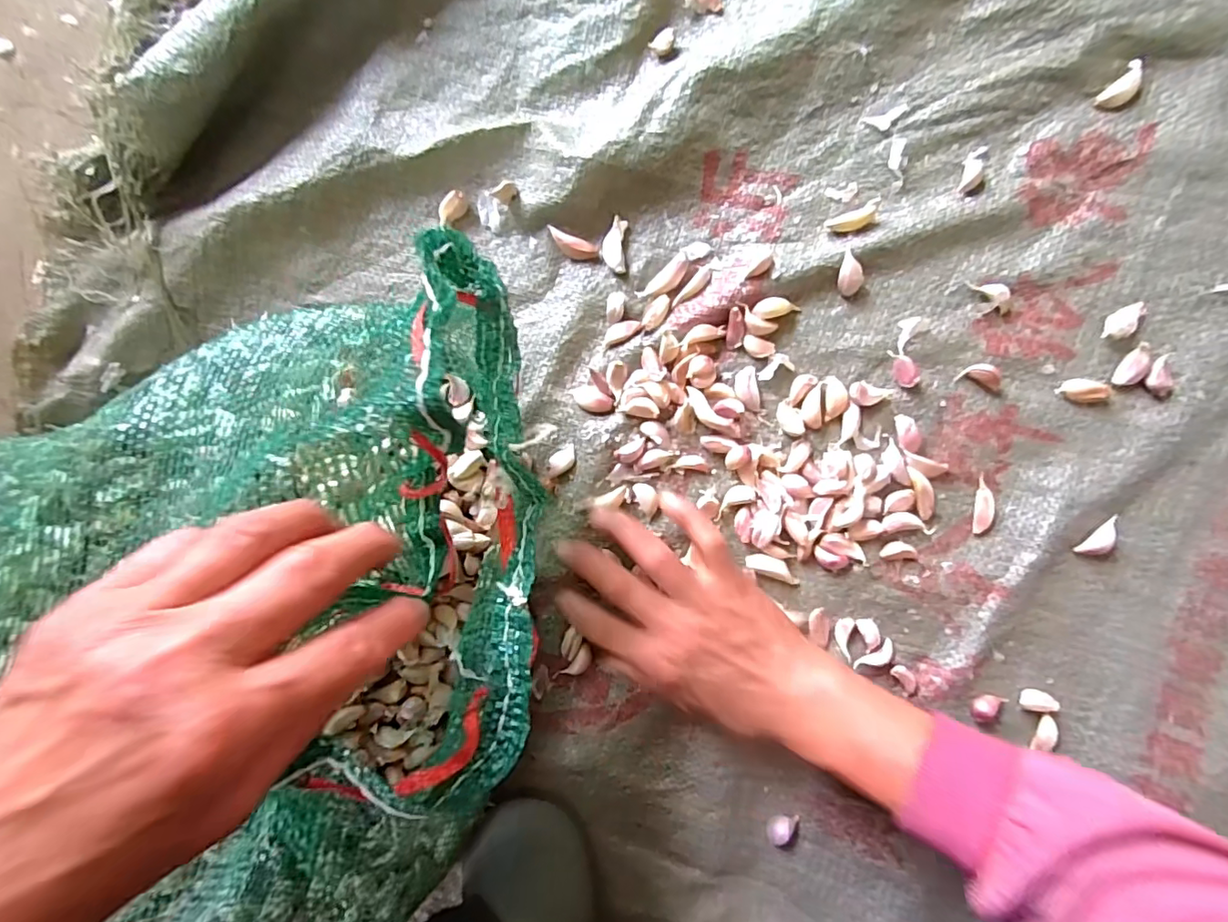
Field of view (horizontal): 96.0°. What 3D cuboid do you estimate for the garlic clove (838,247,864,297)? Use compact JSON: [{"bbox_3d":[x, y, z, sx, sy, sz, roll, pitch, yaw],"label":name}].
[{"bbox_3d":[0.140,-0.111,0.329,0.014,0.012,0.024,2,94,8],"label":"garlic clove"}]

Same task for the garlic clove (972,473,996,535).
[{"bbox_3d":[0.222,0.026,0.329,0.012,0.006,0.035,6,94,8],"label":"garlic clove"}]

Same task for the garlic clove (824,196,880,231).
[{"bbox_3d":[0.142,-0.143,0.327,0.030,0.009,0.012,-17,91,22],"label":"garlic clove"}]

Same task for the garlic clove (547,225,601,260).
[{"bbox_3d":[-0.026,-0.137,0.352,0.035,0.008,0.013,28,97,6],"label":"garlic clove"}]

